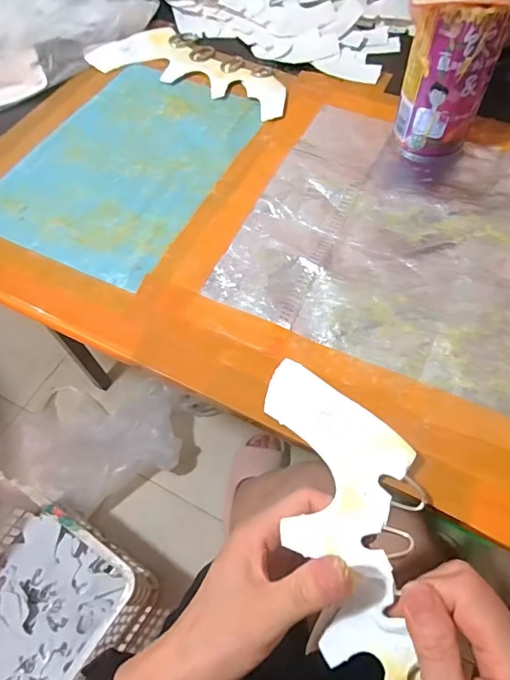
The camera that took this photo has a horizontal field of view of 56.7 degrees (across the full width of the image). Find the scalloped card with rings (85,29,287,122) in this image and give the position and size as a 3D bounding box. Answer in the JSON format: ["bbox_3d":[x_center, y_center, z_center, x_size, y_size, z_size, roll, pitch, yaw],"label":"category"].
[{"bbox_3d":[-0.060,-0.276,0.481,0.216,0.005,0.089,28,68,17],"label":"scalloped card with rings"}]

